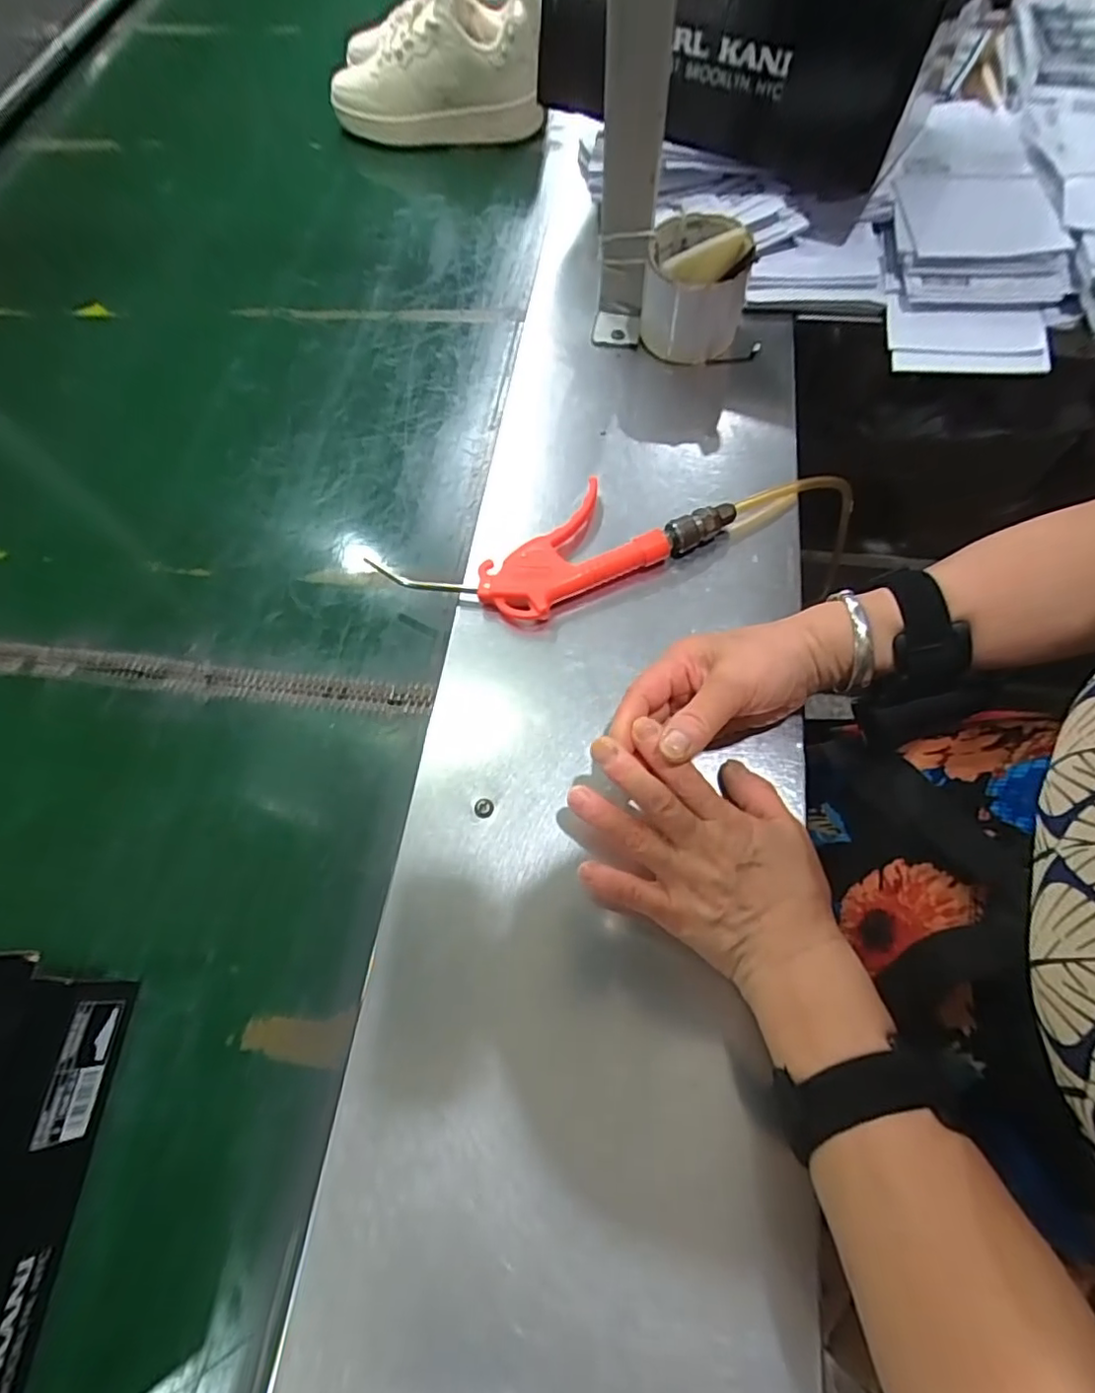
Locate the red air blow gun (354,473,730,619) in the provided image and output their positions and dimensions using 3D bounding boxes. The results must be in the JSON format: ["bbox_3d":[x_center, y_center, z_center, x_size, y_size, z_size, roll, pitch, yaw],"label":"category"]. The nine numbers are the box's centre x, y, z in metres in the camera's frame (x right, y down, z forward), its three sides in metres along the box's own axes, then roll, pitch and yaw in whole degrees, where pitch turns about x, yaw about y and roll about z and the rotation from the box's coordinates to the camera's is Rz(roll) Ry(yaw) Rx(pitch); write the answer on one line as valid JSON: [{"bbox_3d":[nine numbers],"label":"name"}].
[{"bbox_3d":[0.009,-0.103,0.430,0.230,0.022,0.079,-26,68,-8],"label":"red air blow gun"}]

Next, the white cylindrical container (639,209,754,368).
[{"bbox_3d":[0.120,-0.331,0.498,0.081,0.082,0.075,-1,67,3],"label":"white cylindrical container"}]

